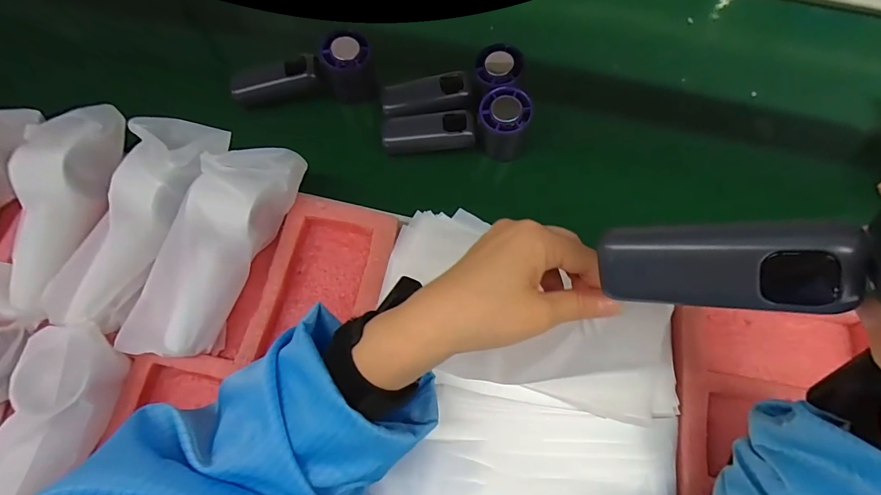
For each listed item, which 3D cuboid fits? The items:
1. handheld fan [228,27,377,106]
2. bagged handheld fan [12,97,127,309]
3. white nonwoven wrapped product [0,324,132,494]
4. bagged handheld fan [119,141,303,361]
[{"bbox_3d":[-0.146,-0.188,0.454,0.145,0.065,0.042,-6,72,-3],"label":"handheld fan"},{"bbox_3d":[-0.336,-0.040,0.362,0.075,0.042,0.181,-2,72,-2],"label":"bagged handheld fan"},{"bbox_3d":[-0.297,0.139,0.313,0.061,0.046,0.157,11,72,3],"label":"white nonwoven wrapped product"},{"bbox_3d":[-0.192,0.003,0.368,0.077,0.063,0.195,17,72,5],"label":"bagged handheld fan"}]

